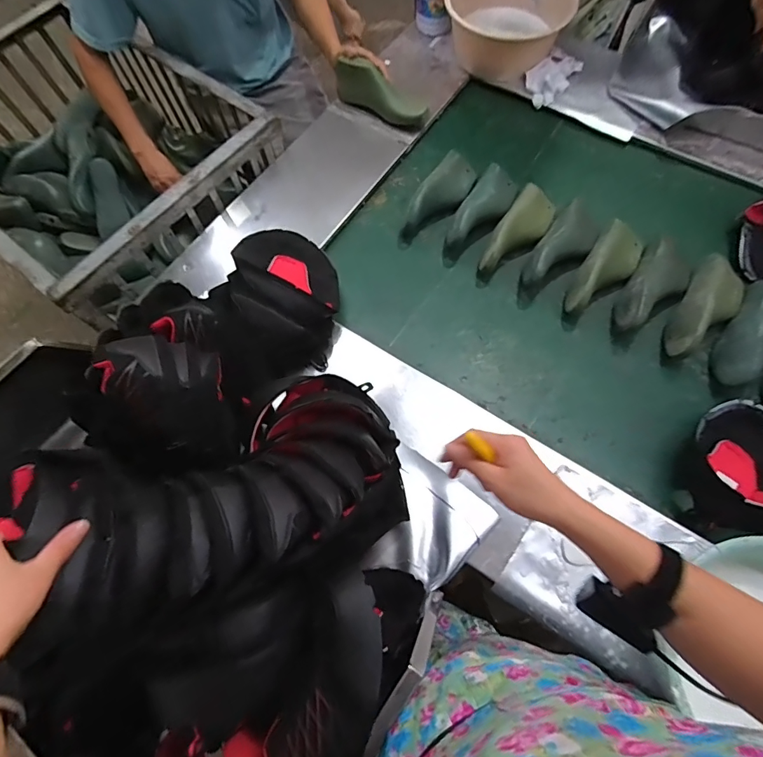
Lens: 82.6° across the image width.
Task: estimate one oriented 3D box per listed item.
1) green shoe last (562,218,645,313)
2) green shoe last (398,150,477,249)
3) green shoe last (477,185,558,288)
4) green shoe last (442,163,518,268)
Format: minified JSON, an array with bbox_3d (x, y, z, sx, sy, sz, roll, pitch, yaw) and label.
[{"bbox_3d":[0.456,-0.226,0.881,0.089,0.086,0.240,41,75,13],"label":"green shoe last"},{"bbox_3d":[0.126,-0.393,0.957,0.081,0.074,0.240,36,74,11],"label":"green shoe last"},{"bbox_3d":[0.290,-0.303,0.920,0.085,0.074,0.258,32,74,10],"label":"green shoe last"},{"bbox_3d":[0.222,-0.354,0.945,0.092,0.082,0.258,30,73,10],"label":"green shoe last"}]

